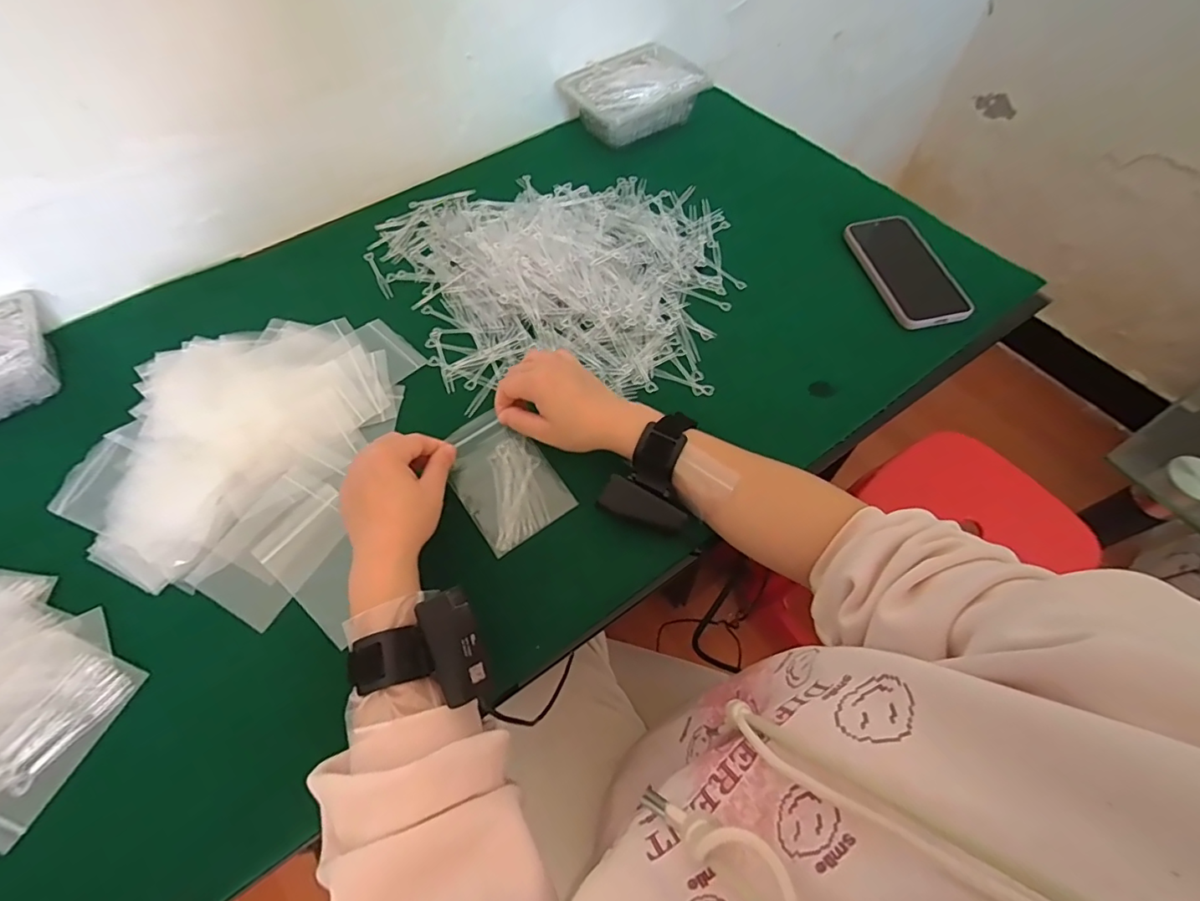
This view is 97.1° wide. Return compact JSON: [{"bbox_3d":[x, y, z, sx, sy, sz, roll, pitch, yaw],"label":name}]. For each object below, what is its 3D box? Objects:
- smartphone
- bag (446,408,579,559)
[{"bbox_3d":[0.342,-0.203,0.588,0.080,0.015,0.156,-10,59,-5],"label":"smartphone"},{"bbox_3d":[-0.084,0.023,0.463,0.080,0.034,0.109,-32,64,-17],"label":"bag"}]

